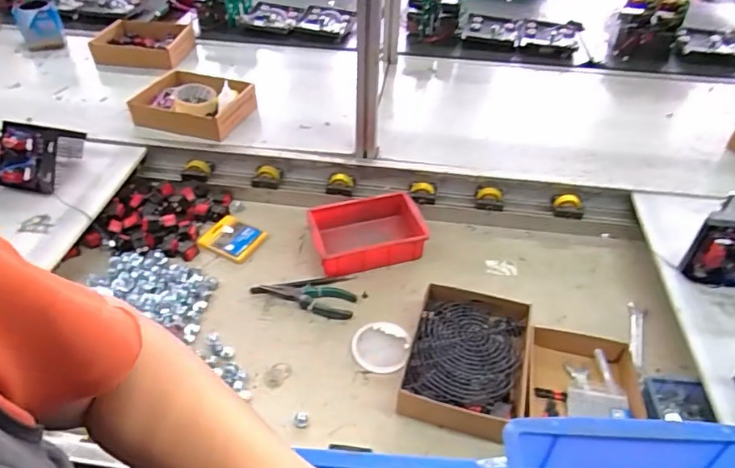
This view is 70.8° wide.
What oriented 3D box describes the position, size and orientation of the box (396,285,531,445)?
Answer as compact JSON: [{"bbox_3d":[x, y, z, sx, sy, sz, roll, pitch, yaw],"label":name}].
[{"bbox_3d":[0.144,0.183,0.745,0.160,0.050,0.221,12,42,12],"label":"box"}]

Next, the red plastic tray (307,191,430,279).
[{"bbox_3d":[0.001,-0.001,0.937,0.202,0.058,0.144,-8,42,-11],"label":"red plastic tray"}]

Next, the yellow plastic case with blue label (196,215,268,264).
[{"bbox_3d":[-0.247,0.008,0.948,0.109,0.014,0.085,19,56,17],"label":"yellow plastic case with blue label"}]

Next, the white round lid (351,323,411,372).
[{"bbox_3d":[0.021,0.171,0.789,0.086,0.006,0.087,1,41,-1],"label":"white round lid"}]

